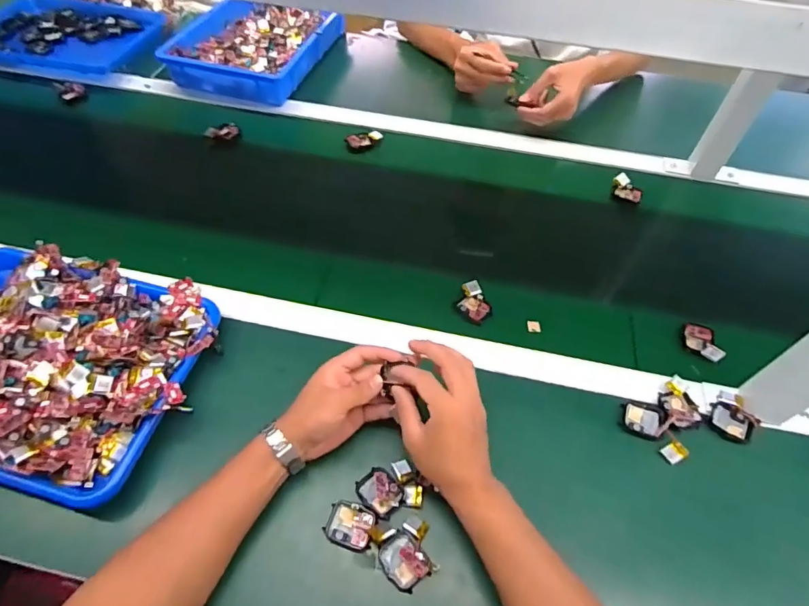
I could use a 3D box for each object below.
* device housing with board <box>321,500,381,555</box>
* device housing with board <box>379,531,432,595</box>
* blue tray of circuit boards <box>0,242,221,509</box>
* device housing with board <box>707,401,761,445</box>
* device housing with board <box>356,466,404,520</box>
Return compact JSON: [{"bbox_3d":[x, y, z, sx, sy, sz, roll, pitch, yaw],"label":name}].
[{"bbox_3d":[-0.053,0.218,0.479,0.046,0.008,0.040,15,55,9],"label":"device housing with board"},{"bbox_3d":[0.000,0.245,0.463,0.038,0.018,0.047,-37,62,-25],"label":"device housing with board"},{"bbox_3d":[-0.405,0.056,0.540,0.343,0.082,0.257,12,54,8],"label":"blue tray of circuit boards"},{"bbox_3d":[0.369,0.134,0.550,0.045,0.014,0.037,30,59,19],"label":"device housing with board"},{"bbox_3d":[-0.024,0.191,0.495,0.038,0.010,0.046,-37,63,-25],"label":"device housing with board"}]

